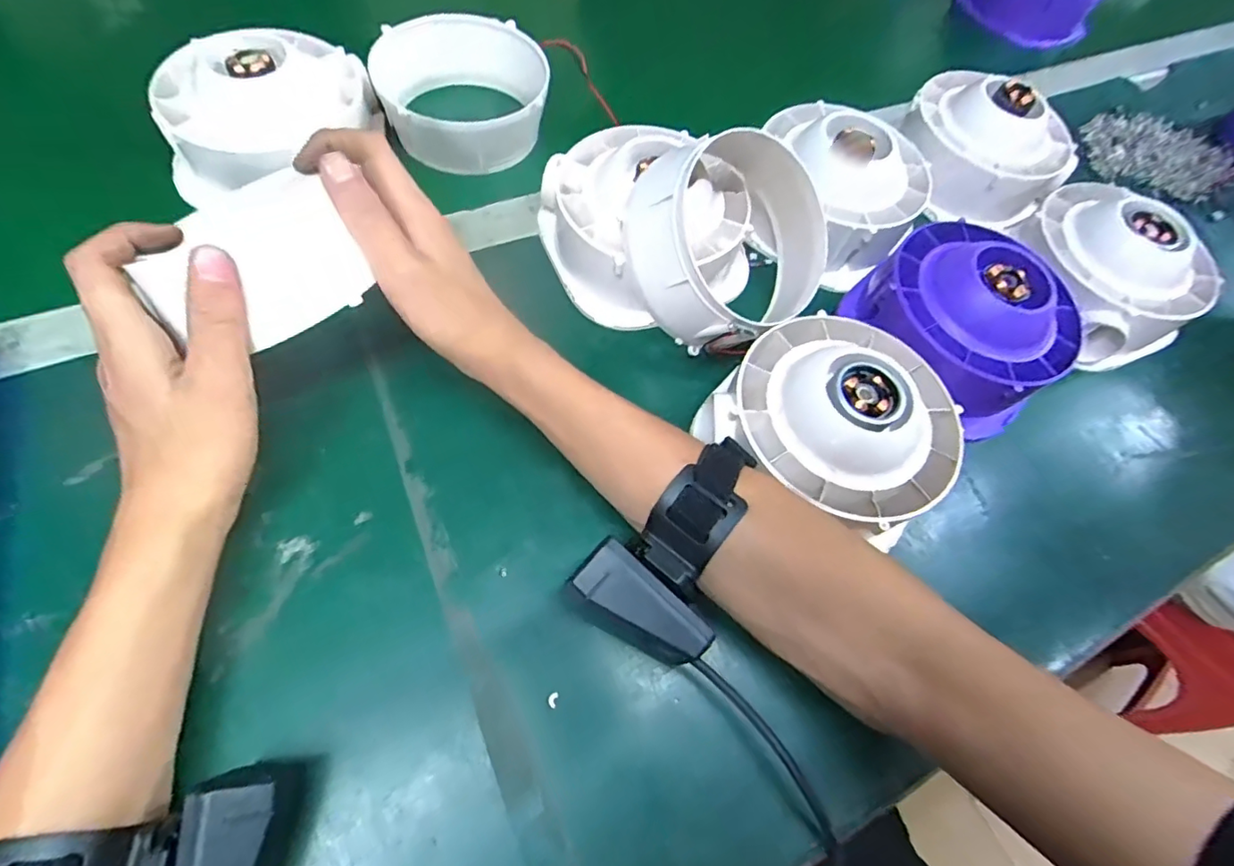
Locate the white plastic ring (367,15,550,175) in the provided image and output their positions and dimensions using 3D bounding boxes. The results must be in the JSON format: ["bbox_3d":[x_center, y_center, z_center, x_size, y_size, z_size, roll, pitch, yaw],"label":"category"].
[{"bbox_3d":[-0.113,-0.261,0.425,0.118,0.057,0.133,-3,65,-10],"label":"white plastic ring"}]

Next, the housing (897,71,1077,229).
[{"bbox_3d":[0.313,-0.247,0.474,0.121,0.075,0.131,-10,67,-13],"label":"housing"}]

